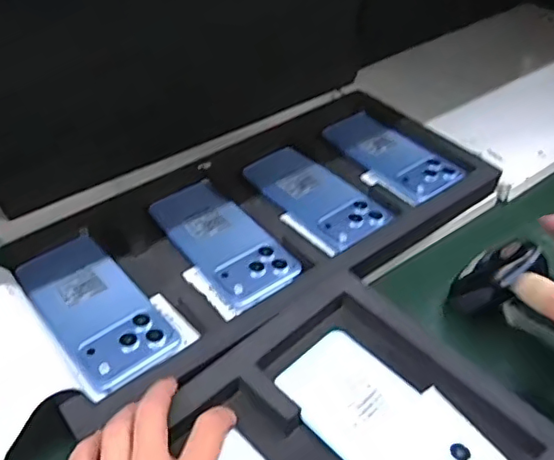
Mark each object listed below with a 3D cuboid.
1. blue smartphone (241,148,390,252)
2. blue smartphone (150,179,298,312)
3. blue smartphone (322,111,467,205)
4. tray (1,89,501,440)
[{"bbox_3d":[0.037,-0.036,0.591,0.074,0.011,0.148,-30,51,-28],"label":"blue smartphone"},{"bbox_3d":[-0.051,0.009,0.541,0.074,0.015,0.152,-28,50,-27],"label":"blue smartphone"},{"bbox_3d":[0.127,-0.084,0.640,0.077,0.008,0.150,-29,53,-23],"label":"blue smartphone"},{"bbox_3d":[-0.008,-0.012,0.558,0.451,0.026,0.218,-28,50,-27],"label":"tray"}]

